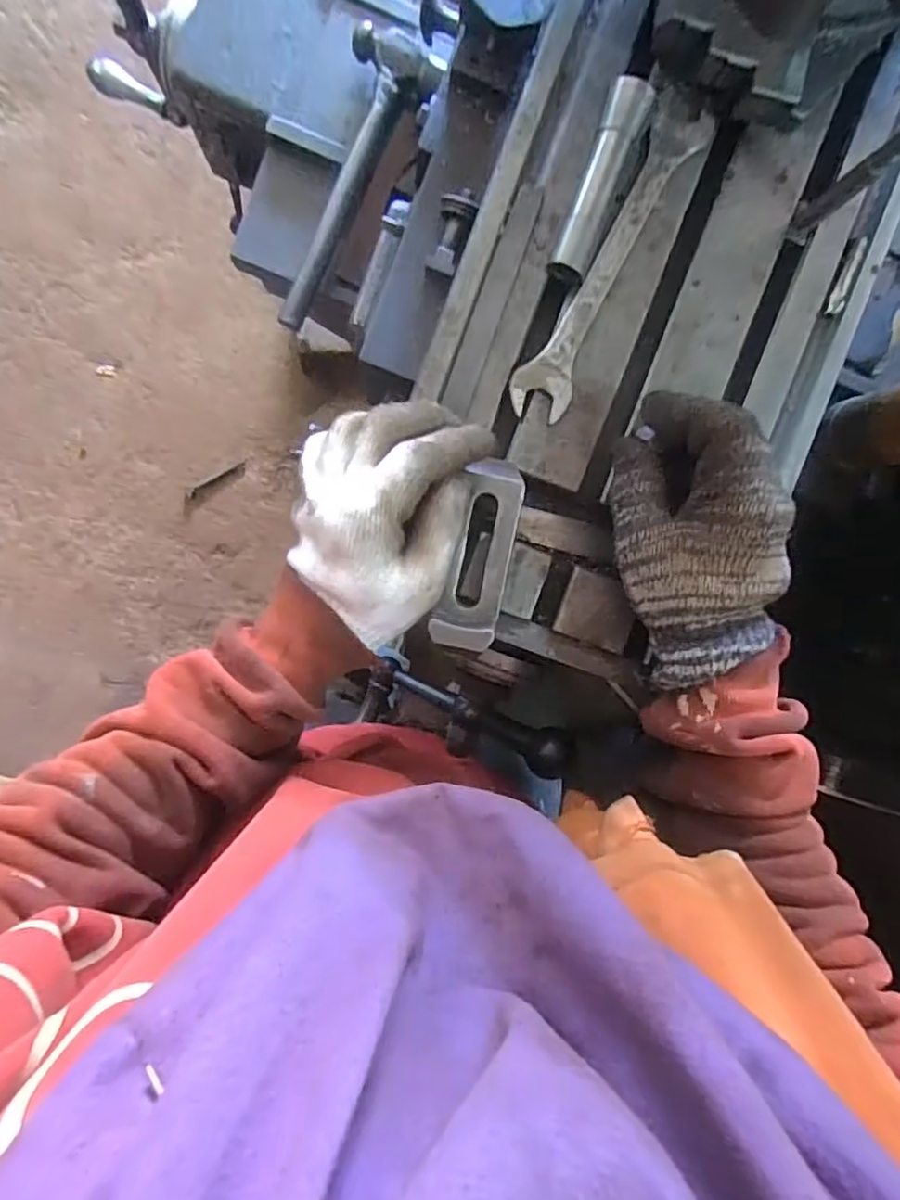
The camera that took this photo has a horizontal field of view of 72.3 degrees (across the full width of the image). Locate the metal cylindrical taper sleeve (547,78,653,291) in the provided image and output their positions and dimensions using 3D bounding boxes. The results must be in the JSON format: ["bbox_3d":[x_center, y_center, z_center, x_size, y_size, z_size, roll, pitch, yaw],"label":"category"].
[{"bbox_3d":[0.087,-0.244,0.359,0.021,0.022,0.108,19,93,-7],"label":"metal cylindrical taper sleeve"}]

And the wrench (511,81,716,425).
[{"bbox_3d":[0.098,-0.208,0.374,0.037,0.007,0.209,26,92,-7],"label":"wrench"}]

